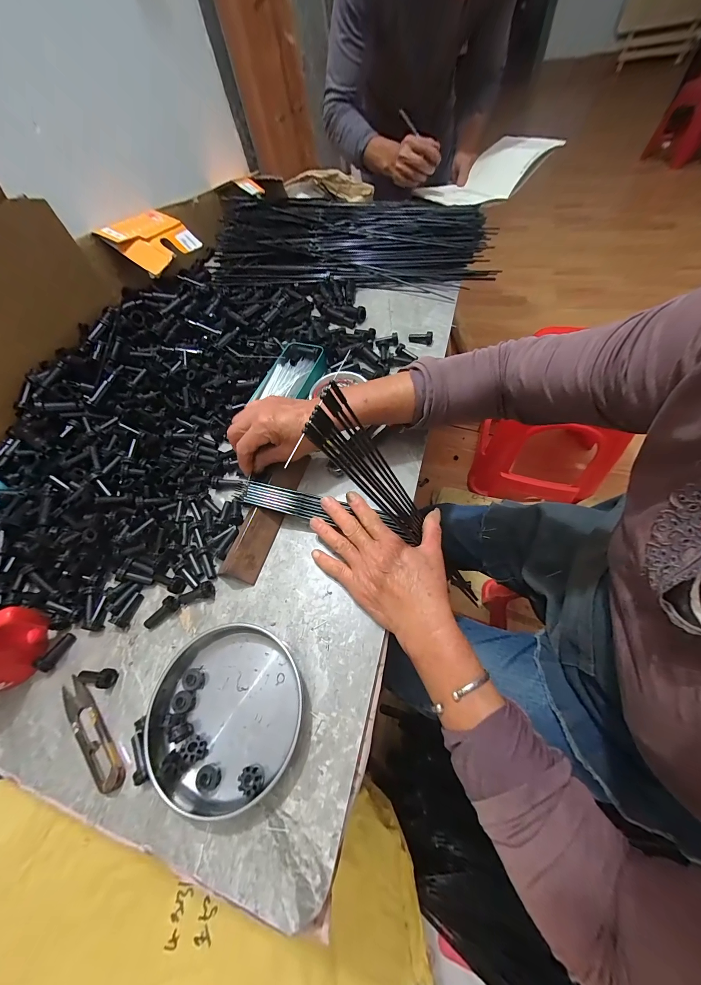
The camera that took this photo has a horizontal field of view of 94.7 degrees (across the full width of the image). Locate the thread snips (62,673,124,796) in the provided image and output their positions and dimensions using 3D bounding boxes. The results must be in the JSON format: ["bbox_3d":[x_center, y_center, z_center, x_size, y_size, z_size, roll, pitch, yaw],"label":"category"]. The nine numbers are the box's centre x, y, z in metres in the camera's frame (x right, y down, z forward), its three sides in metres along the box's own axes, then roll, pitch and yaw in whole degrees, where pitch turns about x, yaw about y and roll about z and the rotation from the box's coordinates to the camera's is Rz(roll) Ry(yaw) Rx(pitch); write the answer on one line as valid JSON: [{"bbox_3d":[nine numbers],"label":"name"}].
[{"bbox_3d":[-0.249,0.227,0.306,0.115,0.010,0.027,35,71,24],"label":"thread snips"}]

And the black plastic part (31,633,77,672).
[{"bbox_3d":[-0.316,0.171,0.347,0.014,0.013,0.038,24,54,15],"label":"black plastic part"}]

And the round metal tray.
[{"bbox_3d":[-0.119,0.203,0.303,0.142,0.020,0.142,-4,60,6],"label":"round metal tray"}]

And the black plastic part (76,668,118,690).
[{"bbox_3d":[-0.261,0.188,0.330,0.046,0.015,0.017,-3,61,17],"label":"black plastic part"}]

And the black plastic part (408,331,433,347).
[{"bbox_3d":[0.115,-0.255,0.527,0.039,0.018,0.014,19,65,18],"label":"black plastic part"}]

